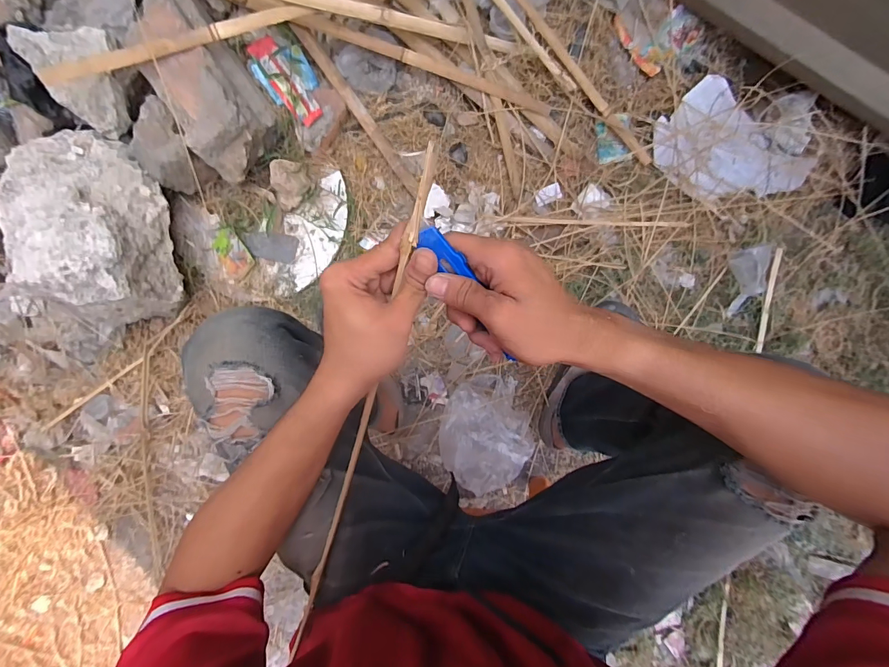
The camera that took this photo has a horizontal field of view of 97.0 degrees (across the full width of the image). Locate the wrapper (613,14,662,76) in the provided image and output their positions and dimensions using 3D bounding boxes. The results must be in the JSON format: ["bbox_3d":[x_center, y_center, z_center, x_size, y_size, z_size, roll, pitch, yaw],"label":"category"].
[{"bbox_3d":[0.383,-0.576,0.794,0.024,0.014,0.139,-36,88,3],"label":"wrapper"}]

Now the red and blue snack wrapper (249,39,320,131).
[{"bbox_3d":[-0.316,-0.519,0.815,0.104,0.036,0.207,-37,88,3],"label":"red and blue snack wrapper"}]

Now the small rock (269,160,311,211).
[{"bbox_3d":[-0.321,-0.310,0.820,0.072,0.035,0.096,1,91,3],"label":"small rock"}]

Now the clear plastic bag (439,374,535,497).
[{"bbox_3d":[0.082,0.203,0.801,0.184,0.083,0.224,-5,90,3],"label":"clear plastic bag"}]

